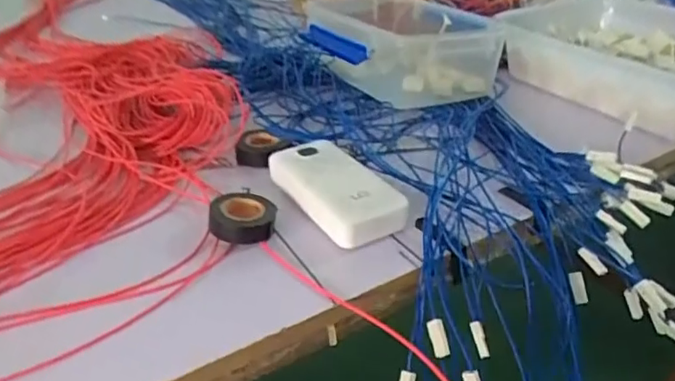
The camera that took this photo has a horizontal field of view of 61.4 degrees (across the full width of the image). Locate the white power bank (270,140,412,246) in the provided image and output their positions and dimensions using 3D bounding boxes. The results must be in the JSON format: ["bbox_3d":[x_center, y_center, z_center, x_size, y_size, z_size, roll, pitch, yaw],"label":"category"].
[{"bbox_3d":[-0.001,-0.005,0.515,0.072,0.028,0.143,-20,37,-28],"label":"white power bank"}]

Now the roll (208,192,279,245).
[{"bbox_3d":[-0.081,0.022,0.489,0.054,0.021,0.058,-1,32,0],"label":"roll"}]

